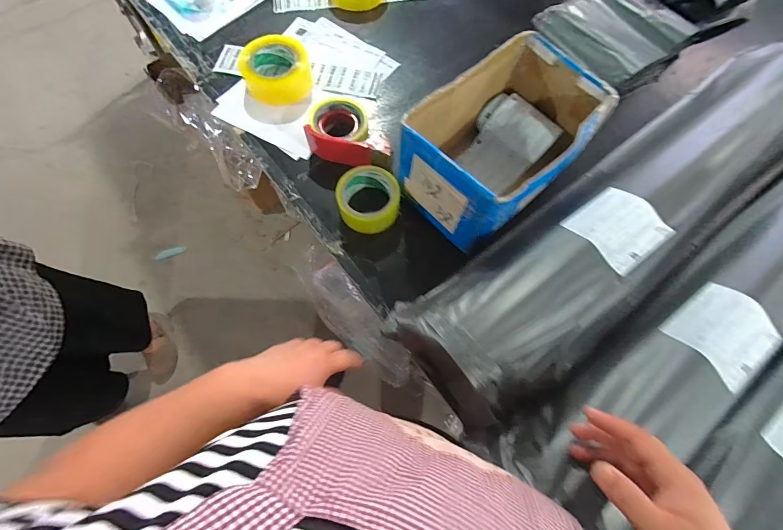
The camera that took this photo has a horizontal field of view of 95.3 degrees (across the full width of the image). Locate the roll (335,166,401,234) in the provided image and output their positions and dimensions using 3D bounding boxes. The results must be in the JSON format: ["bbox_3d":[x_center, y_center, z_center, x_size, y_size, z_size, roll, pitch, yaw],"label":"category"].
[{"bbox_3d":[-0.036,-0.101,0.575,0.096,0.050,0.103,0,70,-1],"label":"roll"}]

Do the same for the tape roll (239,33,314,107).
[{"bbox_3d":[-0.210,-0.359,0.662,0.120,0.053,0.129,0,70,-1],"label":"tape roll"}]

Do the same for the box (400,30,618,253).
[{"bbox_3d":[0.165,-0.176,0.557,0.188,0.169,0.277,43,75,13],"label":"box"}]

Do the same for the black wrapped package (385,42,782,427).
[{"bbox_3d":[0.365,-0.088,0.531,0.790,0.110,0.175,-35,75,-13],"label":"black wrapped package"}]

